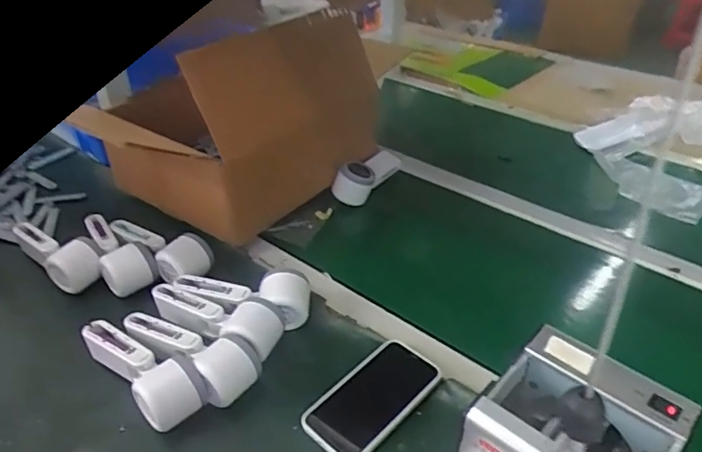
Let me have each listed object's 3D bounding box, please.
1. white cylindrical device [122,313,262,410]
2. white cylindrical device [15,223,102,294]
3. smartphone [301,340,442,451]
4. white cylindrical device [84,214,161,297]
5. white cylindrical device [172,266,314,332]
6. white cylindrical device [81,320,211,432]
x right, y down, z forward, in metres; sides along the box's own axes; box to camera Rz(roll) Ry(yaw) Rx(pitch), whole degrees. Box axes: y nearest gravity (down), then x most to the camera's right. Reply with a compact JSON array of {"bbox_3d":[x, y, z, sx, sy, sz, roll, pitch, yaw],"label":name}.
[{"bbox_3d":[-0.177,0.136,0.594,0.168,0.051,0.061,18,38,24],"label":"white cylindrical device"},{"bbox_3d":[-0.391,0.033,0.738,0.155,0.055,0.057,29,43,35],"label":"white cylindrical device"},{"bbox_3d":[0.024,0.177,0.566,0.074,0.017,0.144,28,43,34],"label":"smartphone"},{"bbox_3d":[-0.307,0.031,0.739,0.061,0.055,0.158,-19,39,-26],"label":"white cylindrical device"},{"bbox_3d":[-0.130,0.083,0.653,0.166,0.054,0.054,5,35,6],"label":"white cylindrical device"},{"bbox_3d":[-0.219,0.146,0.578,0.170,0.058,0.059,29,44,35],"label":"white cylindrical device"}]

